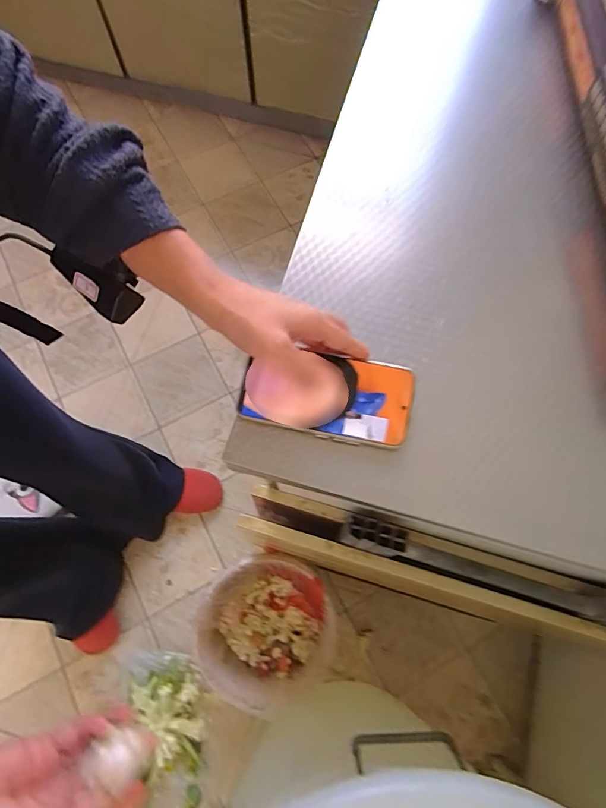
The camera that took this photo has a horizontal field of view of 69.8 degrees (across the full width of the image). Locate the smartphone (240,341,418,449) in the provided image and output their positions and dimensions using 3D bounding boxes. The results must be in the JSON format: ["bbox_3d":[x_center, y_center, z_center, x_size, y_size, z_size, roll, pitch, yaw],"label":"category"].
[{"bbox_3d":[0.021,-0.008,0.390,0.149,0.009,0.075,10,83,2],"label":"smartphone"}]

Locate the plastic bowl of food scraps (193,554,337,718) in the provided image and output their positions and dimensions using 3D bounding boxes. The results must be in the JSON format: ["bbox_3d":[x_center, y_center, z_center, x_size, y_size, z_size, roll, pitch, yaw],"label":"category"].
[{"bbox_3d":[-0.071,0.475,0.910,0.243,0.248,0.291,3,71,1],"label":"plastic bowl of food scraps"}]

